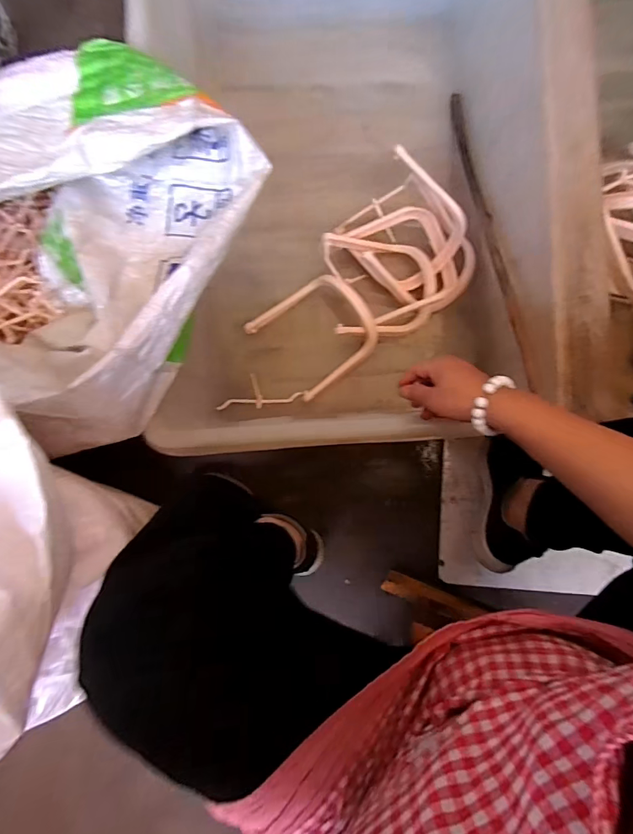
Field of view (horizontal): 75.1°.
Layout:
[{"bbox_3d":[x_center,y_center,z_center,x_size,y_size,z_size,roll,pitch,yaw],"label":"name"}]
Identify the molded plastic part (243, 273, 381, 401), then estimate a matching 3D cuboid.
[{"bbox_3d":[-0.005,-0.145,0.722,0.179,0.083,0.177,-37,86,-3],"label":"molded plastic part"}]

